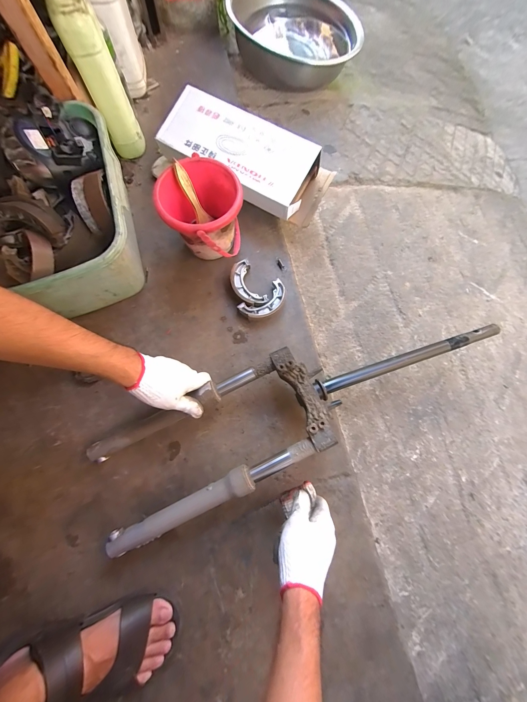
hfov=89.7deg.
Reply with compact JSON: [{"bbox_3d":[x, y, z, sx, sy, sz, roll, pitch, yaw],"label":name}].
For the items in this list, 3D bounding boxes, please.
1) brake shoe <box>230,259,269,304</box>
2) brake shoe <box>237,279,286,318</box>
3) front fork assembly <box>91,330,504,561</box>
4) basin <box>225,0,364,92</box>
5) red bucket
[{"bbox_3d":[-0.036,-0.136,0.553,0.053,0.020,0.101,-25,78,-8],"label":"brake shoe"},{"bbox_3d":[0.005,-0.099,0.550,0.106,0.023,0.054,-38,80,-10],"label":"brake shoe"},{"bbox_3d":[0.088,0.077,0.461,0.777,0.077,0.179,-23,78,-8],"label":"front fork assembly"},{"bbox_3d":[0.088,-0.849,0.720,0.311,0.108,0.311,0,76,-2],"label":"basin"},{"bbox_3d":[-0.116,-0.256,0.521,0.141,0.142,0.152,0,76,-2],"label":"red bucket"}]

